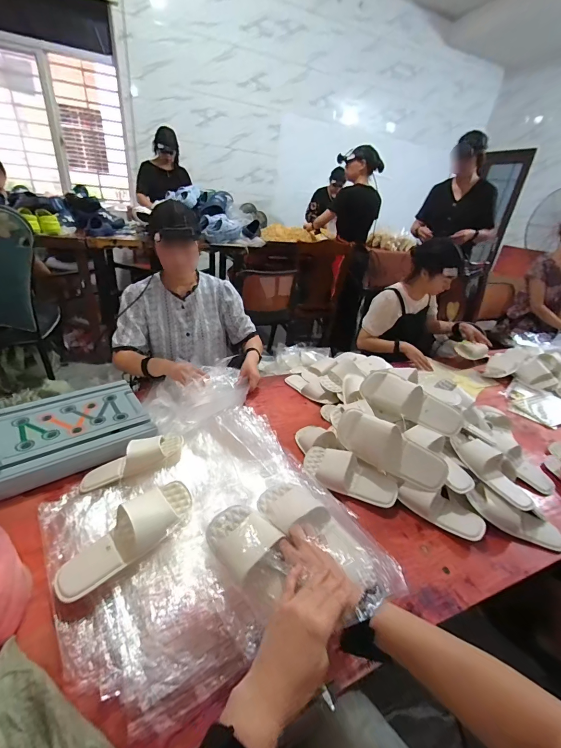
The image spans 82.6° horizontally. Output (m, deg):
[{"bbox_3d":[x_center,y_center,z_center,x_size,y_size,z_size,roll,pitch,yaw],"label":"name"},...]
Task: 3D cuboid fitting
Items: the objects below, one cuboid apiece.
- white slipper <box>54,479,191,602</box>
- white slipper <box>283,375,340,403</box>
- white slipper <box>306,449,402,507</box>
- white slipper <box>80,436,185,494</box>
[{"bbox_3d":[-0.289,0.300,0.601,0.251,0.068,0.103,-36,47,-27],"label":"white slipper"},{"bbox_3d":[0.111,0.048,1.215,0.084,0.051,0.234,-16,36,-34],"label":"white slipper"},{"bbox_3d":[0.172,0.260,0.821,0.247,0.056,0.107,21,32,25],"label":"white slipper"},{"bbox_3d":[-0.357,0.211,0.753,0.243,0.064,0.090,-21,34,-5],"label":"white slipper"}]

